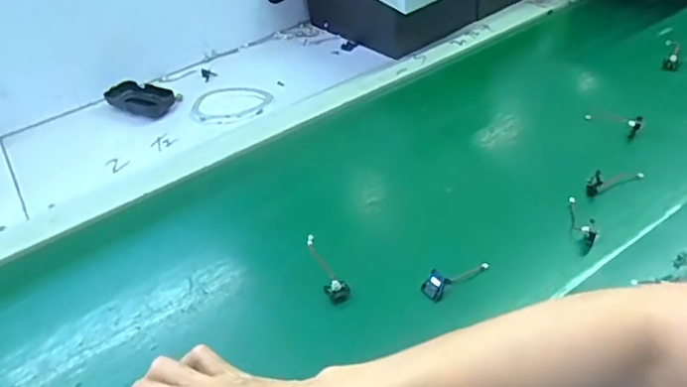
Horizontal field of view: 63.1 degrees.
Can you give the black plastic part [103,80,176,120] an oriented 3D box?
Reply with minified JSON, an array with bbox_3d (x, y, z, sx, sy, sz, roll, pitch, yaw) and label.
[{"bbox_3d":[-0.312,-0.143,0.836,0.116,0.023,0.062,17,46,25],"label":"black plastic part"}]

